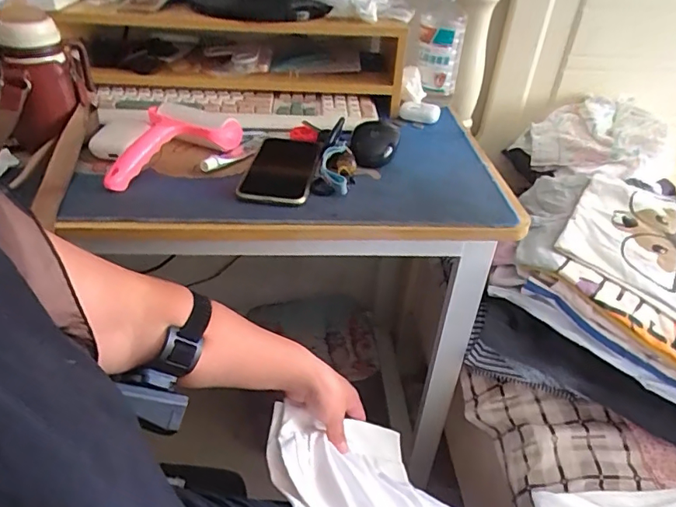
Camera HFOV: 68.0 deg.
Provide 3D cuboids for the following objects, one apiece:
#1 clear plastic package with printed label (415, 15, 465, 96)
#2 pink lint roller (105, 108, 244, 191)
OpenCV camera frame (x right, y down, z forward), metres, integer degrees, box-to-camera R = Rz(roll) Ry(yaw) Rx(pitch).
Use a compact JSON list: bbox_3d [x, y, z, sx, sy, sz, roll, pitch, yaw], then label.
[{"bbox_3d":[0.141,-0.274,0.694,0.064,0.100,0.063,10,37,8],"label":"clear plastic package with printed label"},{"bbox_3d":[-0.182,-0.123,0.571,0.108,0.040,0.142,6,36,3],"label":"pink lint roller"}]

